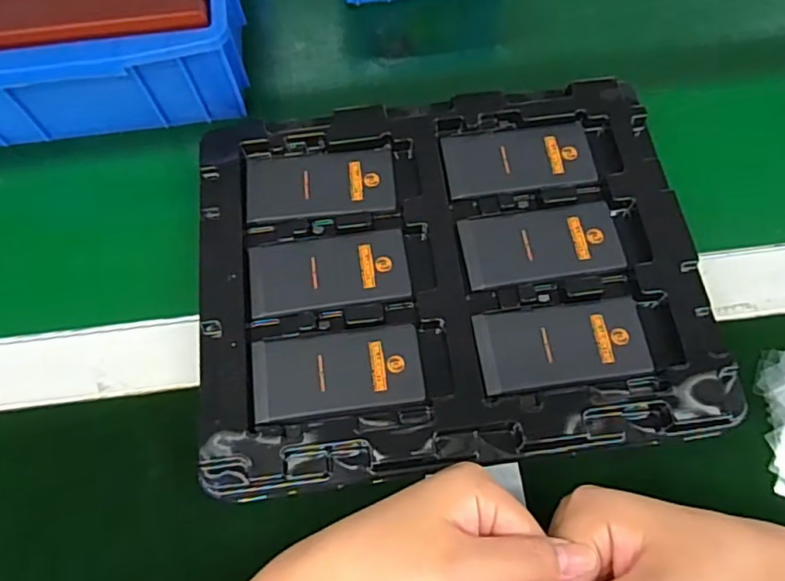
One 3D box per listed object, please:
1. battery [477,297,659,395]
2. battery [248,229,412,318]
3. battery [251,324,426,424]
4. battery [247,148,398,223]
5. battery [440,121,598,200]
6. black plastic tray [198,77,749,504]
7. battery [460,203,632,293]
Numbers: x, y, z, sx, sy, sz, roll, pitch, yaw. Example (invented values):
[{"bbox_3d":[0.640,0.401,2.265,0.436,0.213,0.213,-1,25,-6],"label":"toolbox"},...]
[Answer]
[{"bbox_3d":[0.091,0.028,0.328,0.089,0.004,0.045,-7,69,-1],"label":"battery"},{"bbox_3d":[-0.036,-0.011,0.349,0.089,0.004,0.044,-9,69,-2],"label":"battery"},{"bbox_3d":[-0.029,0.043,0.325,0.088,0.004,0.044,-7,69,-1],"label":"battery"},{"bbox_3d":[-0.043,-0.065,0.371,0.089,0.004,0.043,-6,69,-1],"label":"battery"},{"bbox_3d":[0.077,-0.081,0.373,0.089,0.004,0.044,-8,69,-1],"label":"battery"},{"bbox_3d":[0.031,-0.006,0.359,0.279,0.037,0.231,-7,69,-1],"label":"black plastic tray"},{"bbox_3d":[0.085,-0.027,0.350,0.089,0.004,0.044,-8,69,-2],"label":"battery"}]

